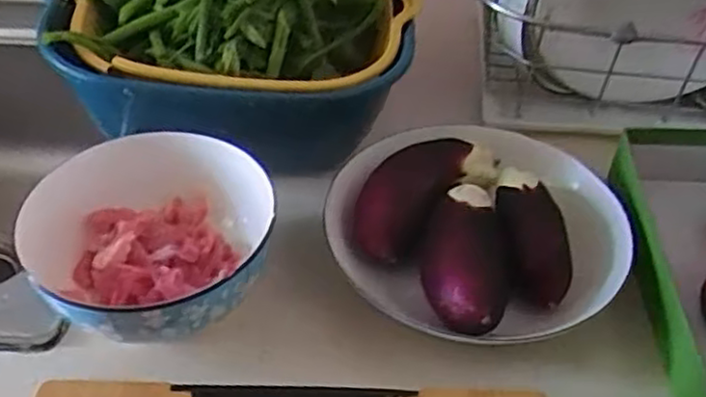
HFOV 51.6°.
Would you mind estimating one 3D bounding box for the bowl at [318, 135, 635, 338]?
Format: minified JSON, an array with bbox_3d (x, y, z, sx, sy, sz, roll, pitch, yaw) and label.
[{"bbox_3d":[0.080,0.018,0.449,0.164,0.052,0.158,-33,53,-32],"label":"bowl"}]

